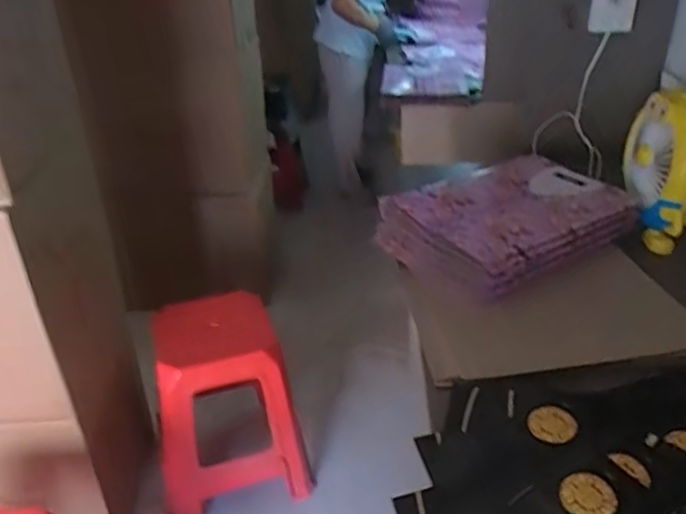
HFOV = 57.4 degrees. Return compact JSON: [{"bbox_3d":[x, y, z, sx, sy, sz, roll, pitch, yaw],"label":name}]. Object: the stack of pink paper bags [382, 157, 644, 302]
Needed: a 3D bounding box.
[{"bbox_3d":[0.307,-0.076,1.215,0.403,0.116,0.337,-21,37,-28],"label":"stack of pink paper bags"}]

